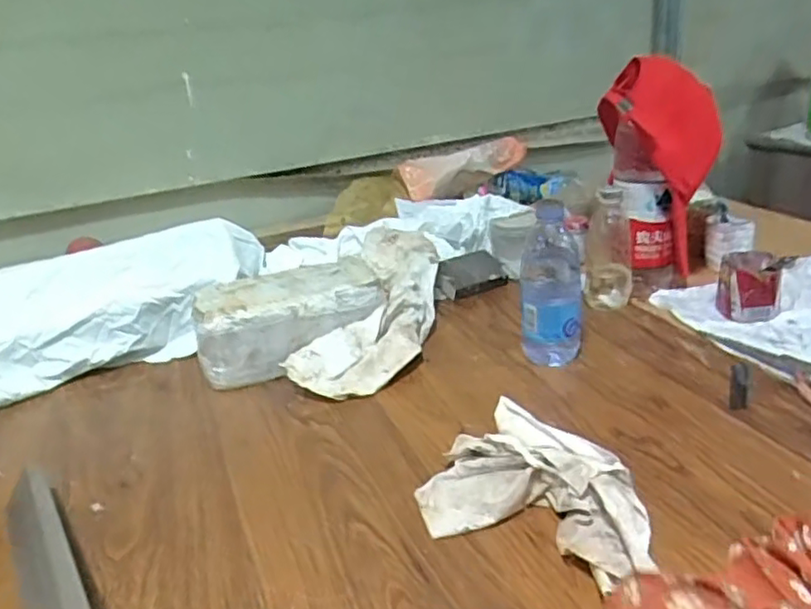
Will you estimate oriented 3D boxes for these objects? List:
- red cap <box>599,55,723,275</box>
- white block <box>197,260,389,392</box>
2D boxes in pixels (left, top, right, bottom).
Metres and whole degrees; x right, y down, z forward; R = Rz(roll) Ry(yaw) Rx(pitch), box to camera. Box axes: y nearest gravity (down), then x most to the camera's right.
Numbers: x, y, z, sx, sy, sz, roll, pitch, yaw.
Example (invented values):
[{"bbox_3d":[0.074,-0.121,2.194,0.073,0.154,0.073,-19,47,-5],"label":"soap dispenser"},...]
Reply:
[{"bbox_3d":[0.336,-0.183,0.878,0.148,0.260,0.124,2,25,21],"label":"red cap"},{"bbox_3d":[-0.145,0.017,0.841,0.234,0.098,0.103,-13,24,-12],"label":"white block"}]

